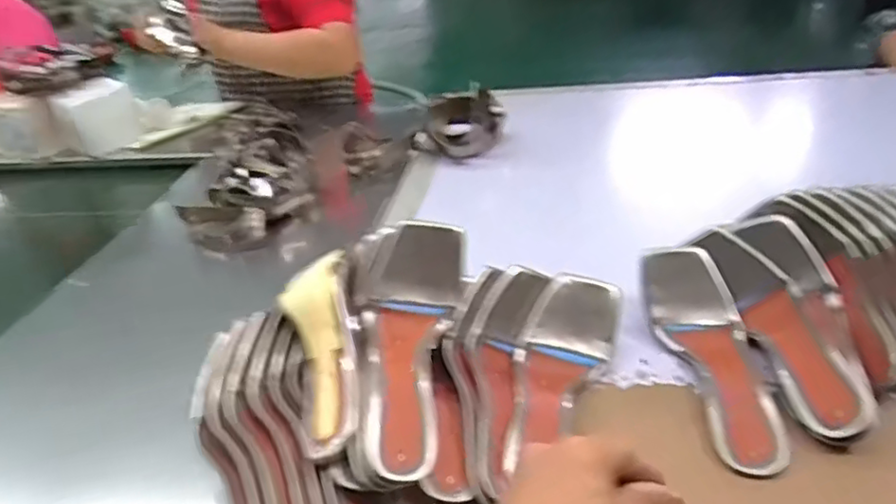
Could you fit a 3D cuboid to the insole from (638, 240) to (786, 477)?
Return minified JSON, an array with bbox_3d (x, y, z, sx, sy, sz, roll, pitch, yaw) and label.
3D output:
[{"bbox_3d":[0.227,0.083,0.571,0.083,0.053,0.233,-2,31,8],"label":"insole"}]

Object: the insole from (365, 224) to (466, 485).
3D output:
[{"bbox_3d":[-0.032,0.072,0.539,0.077,0.059,0.235,-2,45,8],"label":"insole"}]

